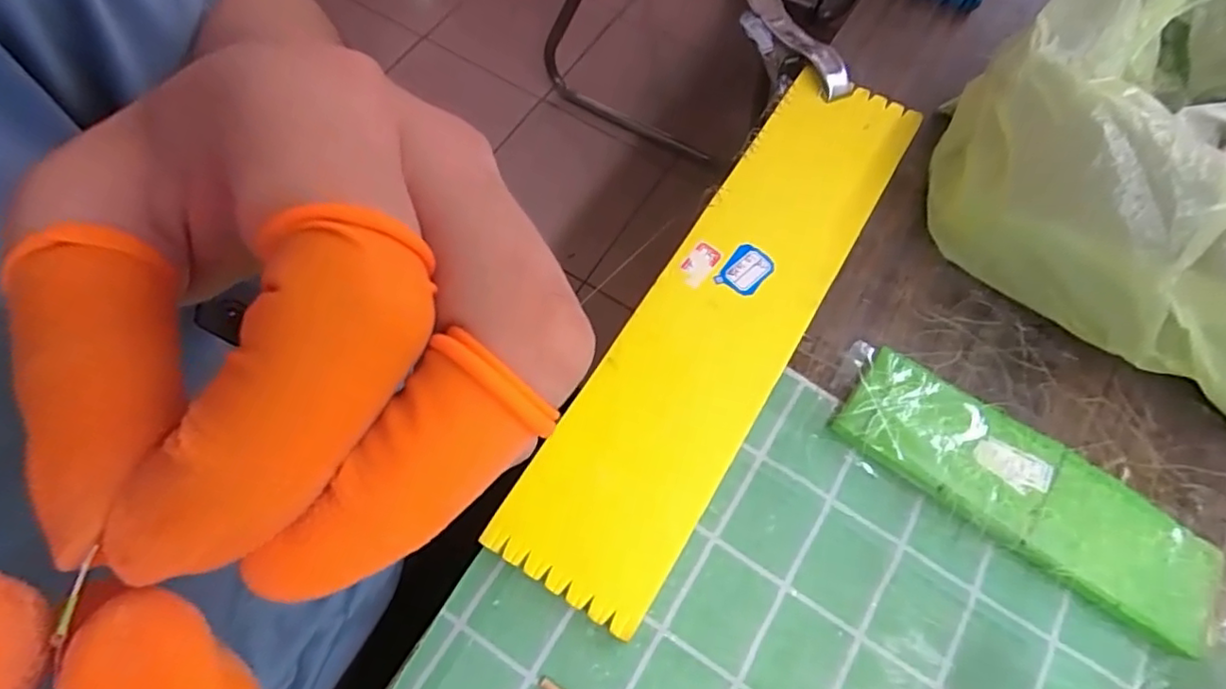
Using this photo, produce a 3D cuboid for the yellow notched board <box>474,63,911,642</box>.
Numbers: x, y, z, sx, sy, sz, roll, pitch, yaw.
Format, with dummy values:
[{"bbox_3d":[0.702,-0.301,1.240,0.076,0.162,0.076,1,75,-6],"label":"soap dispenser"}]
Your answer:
[{"bbox_3d":[0.064,-0.025,0.329,0.078,0.006,0.336,30,70,12],"label":"yellow notched board"}]

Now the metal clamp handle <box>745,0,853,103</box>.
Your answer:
[{"bbox_3d":[0.124,-0.207,0.416,0.021,0.026,0.119,-17,69,-9],"label":"metal clamp handle"}]

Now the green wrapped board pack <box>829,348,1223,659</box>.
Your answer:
[{"bbox_3d":[0.199,0.070,0.302,0.179,0.015,0.058,33,70,11],"label":"green wrapped board pack"}]

